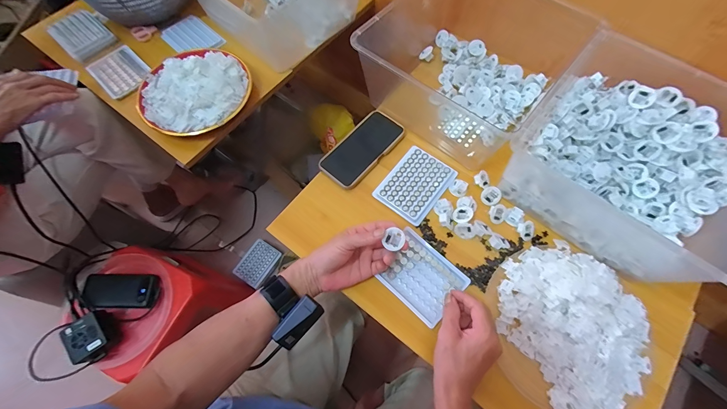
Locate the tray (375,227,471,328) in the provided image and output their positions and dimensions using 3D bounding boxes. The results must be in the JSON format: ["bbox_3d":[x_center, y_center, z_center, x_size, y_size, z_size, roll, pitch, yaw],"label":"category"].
[{"bbox_3d":[0.088,0.110,0.474,0.117,0.014,0.095,41,74,17],"label":"tray"}]

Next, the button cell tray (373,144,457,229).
[{"bbox_3d":[0.093,-0.038,0.551,0.099,0.007,0.130,35,72,15],"label":"button cell tray"}]

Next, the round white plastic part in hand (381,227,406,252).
[{"bbox_3d":[0.043,0.048,0.442,0.028,0.015,0.030,0,93,-6],"label":"round white plastic part in hand"}]

